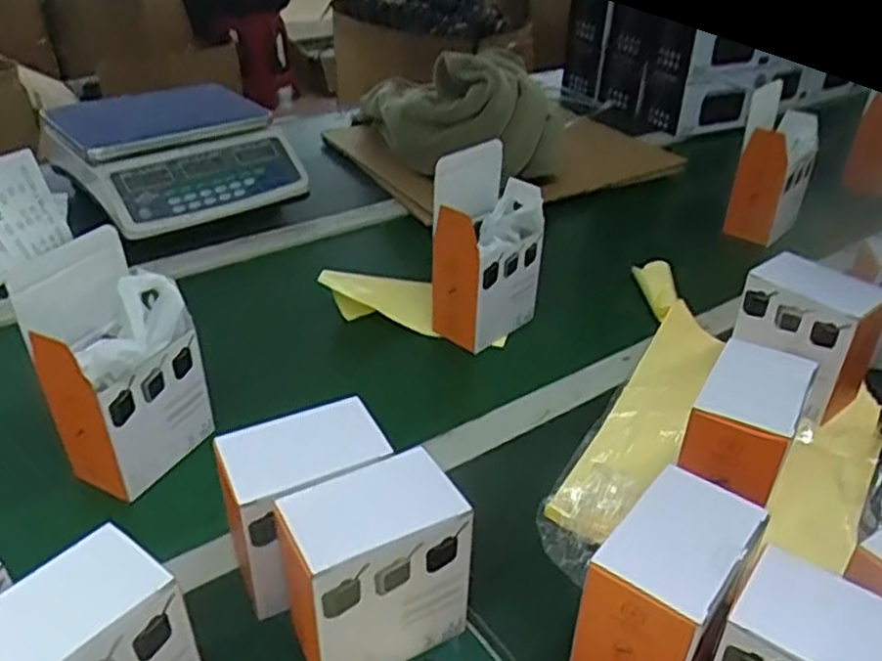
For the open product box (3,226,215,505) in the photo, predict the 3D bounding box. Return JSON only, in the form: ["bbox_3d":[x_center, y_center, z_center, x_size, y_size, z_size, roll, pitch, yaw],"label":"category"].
[{"bbox_3d":[-0.244,0.033,0.571,0.072,0.163,0.100,15,35,18],"label":"open product box"}]

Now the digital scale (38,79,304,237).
[{"bbox_3d":[-0.352,-0.241,0.987,0.259,0.100,0.251,-25,42,-35],"label":"digital scale"}]

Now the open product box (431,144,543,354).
[{"bbox_3d":[0.047,-0.087,0.757,0.073,0.184,0.099,30,42,35],"label":"open product box"}]

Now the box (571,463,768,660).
[{"bbox_3d":[0.129,0.160,0.430,0.068,0.116,0.100,24,39,30],"label":"box"}]

